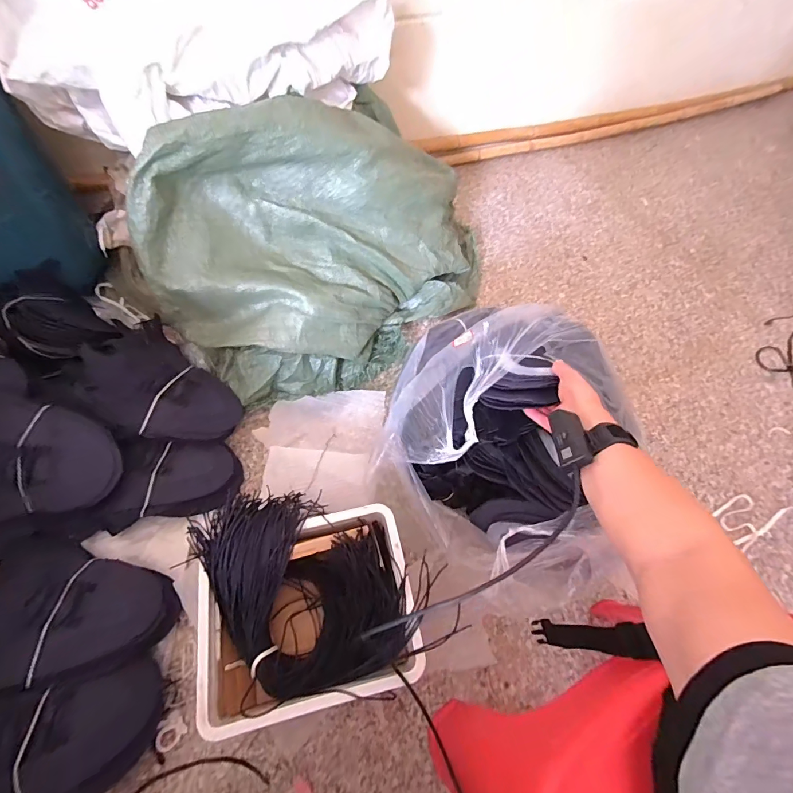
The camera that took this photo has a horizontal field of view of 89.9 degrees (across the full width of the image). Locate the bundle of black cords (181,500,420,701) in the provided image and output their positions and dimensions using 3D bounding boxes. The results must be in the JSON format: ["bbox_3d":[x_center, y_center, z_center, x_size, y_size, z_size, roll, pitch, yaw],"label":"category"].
[{"bbox_3d":[-0.137,0.283,0.621,0.242,0.103,0.308,-27,64,-19],"label":"bundle of black cords"}]

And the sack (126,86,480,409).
[{"bbox_3d":[-0.126,-0.345,0.879,0.429,0.451,0.733,41,65,19],"label":"sack"}]

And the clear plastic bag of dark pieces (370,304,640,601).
[{"bbox_3d":[0.172,0.064,0.699,0.365,0.252,0.448,19,62,6],"label":"clear plastic bag of dark pieces"}]

